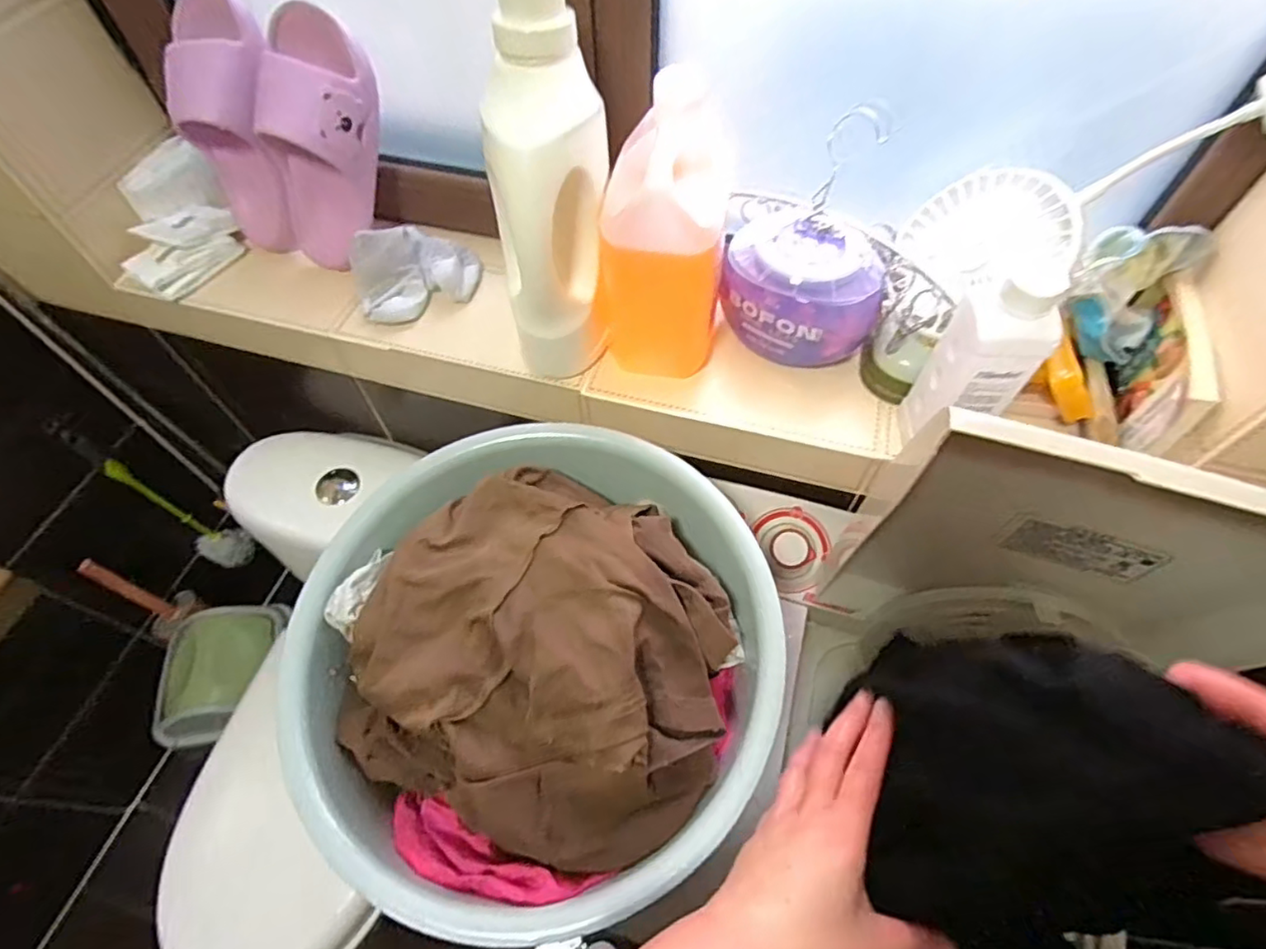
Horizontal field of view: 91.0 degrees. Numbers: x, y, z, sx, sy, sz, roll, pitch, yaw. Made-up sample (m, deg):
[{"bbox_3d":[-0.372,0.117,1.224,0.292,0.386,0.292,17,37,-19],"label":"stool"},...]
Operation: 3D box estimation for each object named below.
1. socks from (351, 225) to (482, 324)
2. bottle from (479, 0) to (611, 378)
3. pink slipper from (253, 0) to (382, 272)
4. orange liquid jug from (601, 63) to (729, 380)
[{"bbox_3d":[-0.251,-0.238,0.714,0.139,0.055,0.099,-23,61,-13],"label":"socks"},{"bbox_3d":[-0.075,-0.235,0.550,0.101,0.305,0.119,2,58,2],"label":"bottle"},{"bbox_3d":[-0.337,-0.349,0.677,0.110,0.248,0.089,13,43,-2],"label":"pink slipper"},{"bbox_3d":[0.033,-0.216,0.592,0.104,0.234,0.132,10,59,6],"label":"orange liquid jug"}]

